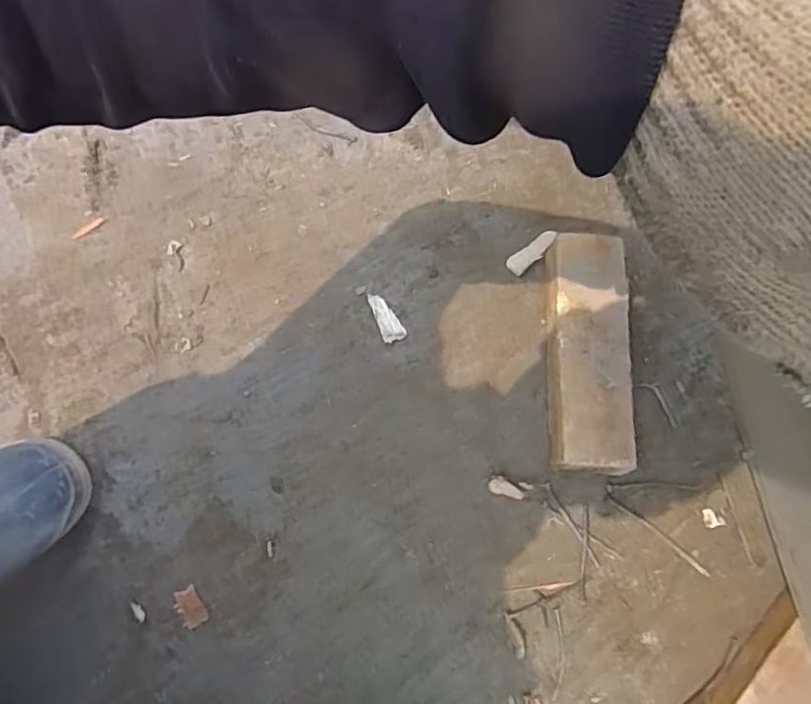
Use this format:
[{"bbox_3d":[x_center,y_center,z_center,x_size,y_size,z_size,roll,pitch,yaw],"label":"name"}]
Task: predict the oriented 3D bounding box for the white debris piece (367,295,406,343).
[{"bbox_3d":[-0.019,-0.031,0.559,0.021,0.012,0.047,-27,76,-10],"label":"white debris piece"}]

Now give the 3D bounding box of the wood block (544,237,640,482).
[{"bbox_3d":[0.156,0.002,0.535,0.067,0.048,0.204,3,72,-2],"label":"wood block"}]

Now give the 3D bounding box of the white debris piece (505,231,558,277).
[{"bbox_3d":[0.123,-0.097,0.589,0.059,0.004,0.019,-38,77,-12],"label":"white debris piece"}]

